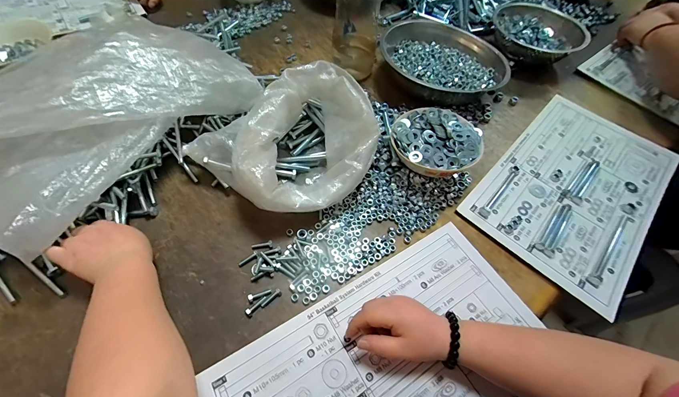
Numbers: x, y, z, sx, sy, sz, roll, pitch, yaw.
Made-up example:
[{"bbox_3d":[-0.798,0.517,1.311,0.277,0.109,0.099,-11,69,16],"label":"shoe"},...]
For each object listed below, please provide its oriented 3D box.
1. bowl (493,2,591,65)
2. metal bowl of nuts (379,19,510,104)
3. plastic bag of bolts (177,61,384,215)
[{"bbox_3d":[0.455,-0.379,0.672,0.195,0.055,0.186,2,58,-3],"label":"bowl"},{"bbox_3d":[0.203,-0.281,0.600,0.244,0.074,0.227,2,58,-3],"label":"metal bowl of nuts"},{"bbox_3d":[-0.060,-0.080,0.431,0.252,0.121,0.196,-35,67,-22],"label":"plastic bag of bolts"}]

